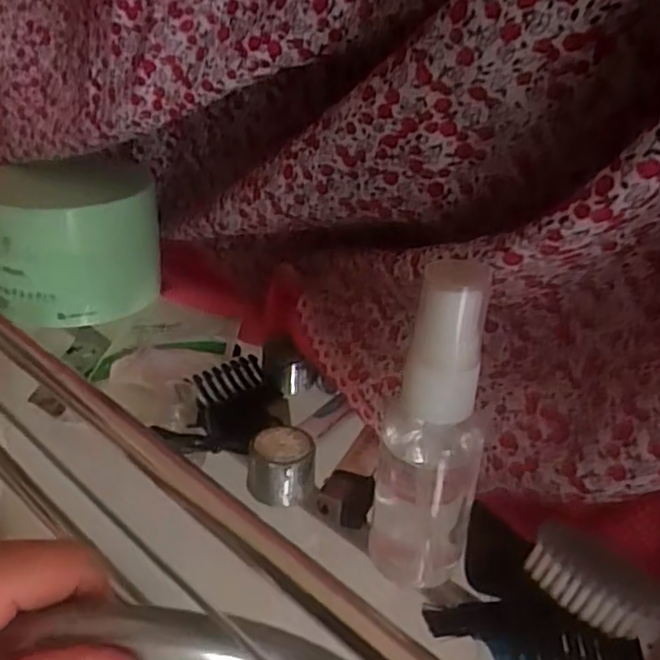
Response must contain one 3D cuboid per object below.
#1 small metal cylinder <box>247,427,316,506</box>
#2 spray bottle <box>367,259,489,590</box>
[{"bbox_3d":[-0.017,0.047,0.244,0.023,0.016,0.023,4,28,-1],"label":"small metal cylinder"},{"bbox_3d":[0.028,0.030,0.206,0.030,0.108,0.023,13,29,15],"label":"spray bottle"}]

